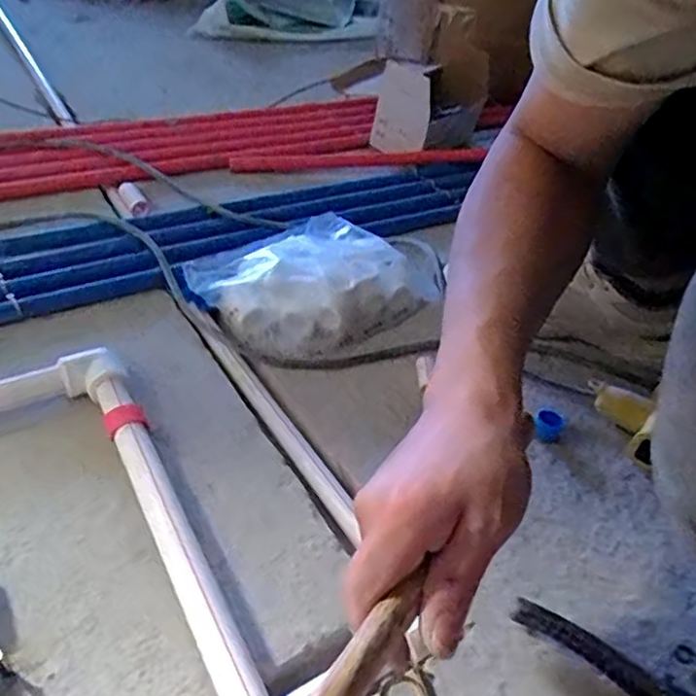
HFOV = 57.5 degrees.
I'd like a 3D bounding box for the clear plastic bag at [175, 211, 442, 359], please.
[{"bbox_3d":[-0.028,-0.080,0.702,0.249,0.055,0.184,-26,50,-34],"label":"clear plastic bag"}]

